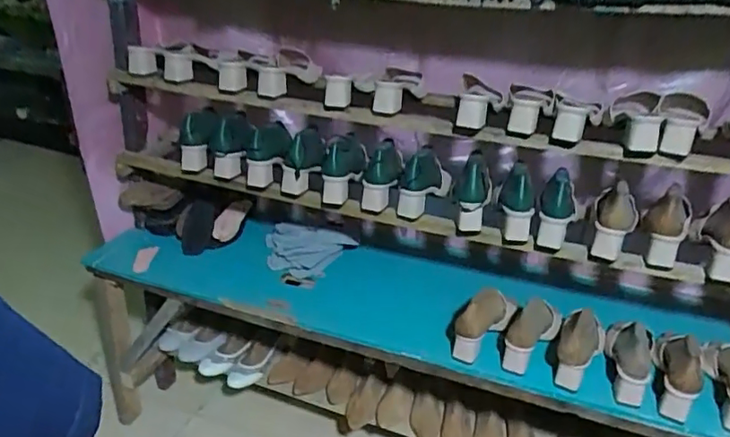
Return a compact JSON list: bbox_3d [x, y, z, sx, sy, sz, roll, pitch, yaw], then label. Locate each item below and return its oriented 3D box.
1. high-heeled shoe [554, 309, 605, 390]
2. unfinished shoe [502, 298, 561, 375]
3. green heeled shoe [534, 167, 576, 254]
[{"bbox_3d":[0.439,0.253,1.162,0.087,0.106,0.166,18,33,26],"label":"high-heeled shoe"},{"bbox_3d":[0.356,0.241,1.210,0.090,0.087,0.189,18,33,26],"label":"unfinished shoe"},{"bbox_3d":[0.383,-0.017,1.131,0.067,0.171,0.070,10,0,13],"label":"green heeled shoe"}]

